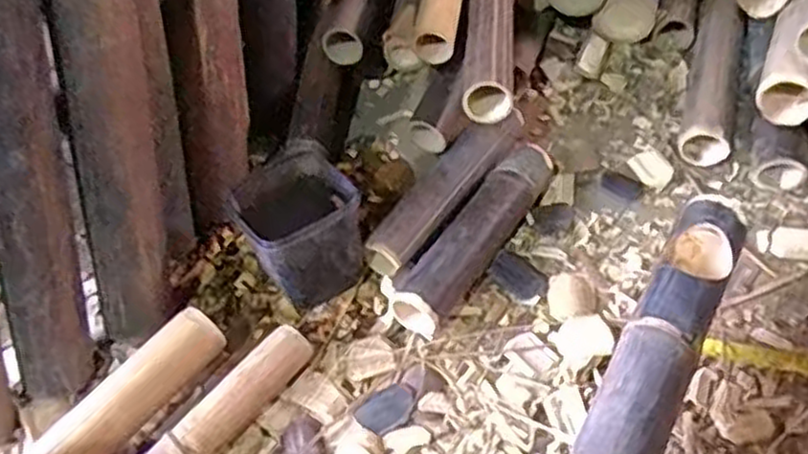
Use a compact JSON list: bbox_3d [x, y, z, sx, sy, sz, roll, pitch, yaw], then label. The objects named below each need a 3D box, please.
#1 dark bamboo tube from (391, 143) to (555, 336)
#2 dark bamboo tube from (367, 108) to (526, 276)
[{"bbox_3d":[0.083,0.003,0.834,0.055,0.066,0.281,25,57,24],"label":"dark bamboo tube"},{"bbox_3d":[0.054,-0.045,0.885,0.057,0.055,0.257,28,58,26],"label":"dark bamboo tube"}]

